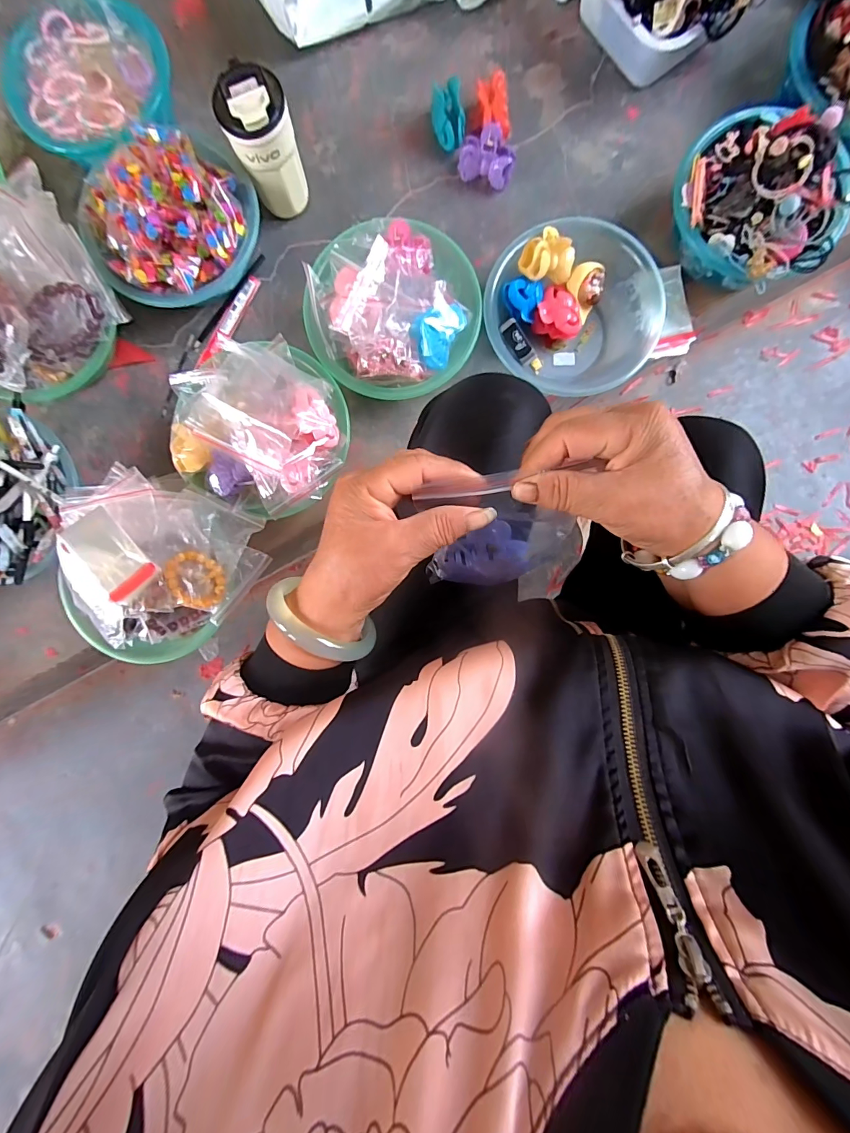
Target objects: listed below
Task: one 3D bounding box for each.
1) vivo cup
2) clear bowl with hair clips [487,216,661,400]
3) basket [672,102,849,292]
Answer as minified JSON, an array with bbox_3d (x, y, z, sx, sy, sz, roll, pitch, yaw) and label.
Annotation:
[{"bbox_3d":[-0.211,-0.561,0.547,0.082,0.144,0.084,0,89,2],"label":"vivo cup"},{"bbox_3d":[0.214,-0.371,0.579,0.234,0.084,0.223,0,89,2],"label":"clear bowl with hair clips"},{"bbox_3d":[0.449,-0.493,0.531,0.215,0.117,0.193,35,90,2],"label":"basket"}]

